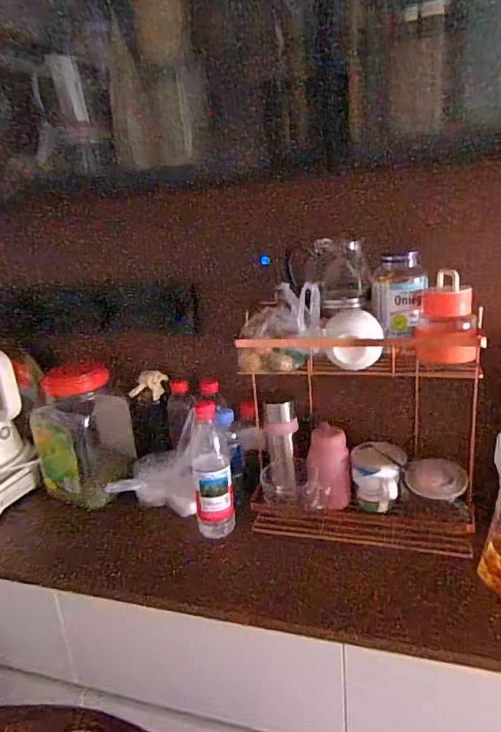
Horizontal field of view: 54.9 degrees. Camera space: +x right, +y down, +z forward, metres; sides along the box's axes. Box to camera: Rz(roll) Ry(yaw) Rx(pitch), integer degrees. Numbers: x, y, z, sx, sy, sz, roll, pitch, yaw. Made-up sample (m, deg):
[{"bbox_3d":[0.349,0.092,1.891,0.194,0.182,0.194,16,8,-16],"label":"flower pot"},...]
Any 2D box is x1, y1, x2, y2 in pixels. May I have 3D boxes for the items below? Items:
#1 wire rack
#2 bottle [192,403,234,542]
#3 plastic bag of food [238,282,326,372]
[{"bbox_3d":[0.175,0.116,0.785,0.350,0.358,0.162,-2,18,7],"label":"wire rack"},{"bbox_3d":[-0.066,0.174,0.798,0.063,0.222,0.070,-7,18,-9],"label":"bottle"},{"bbox_3d":[0.050,-0.063,0.734,0.131,0.111,0.108,1,18,15],"label":"plastic bag of food"}]

